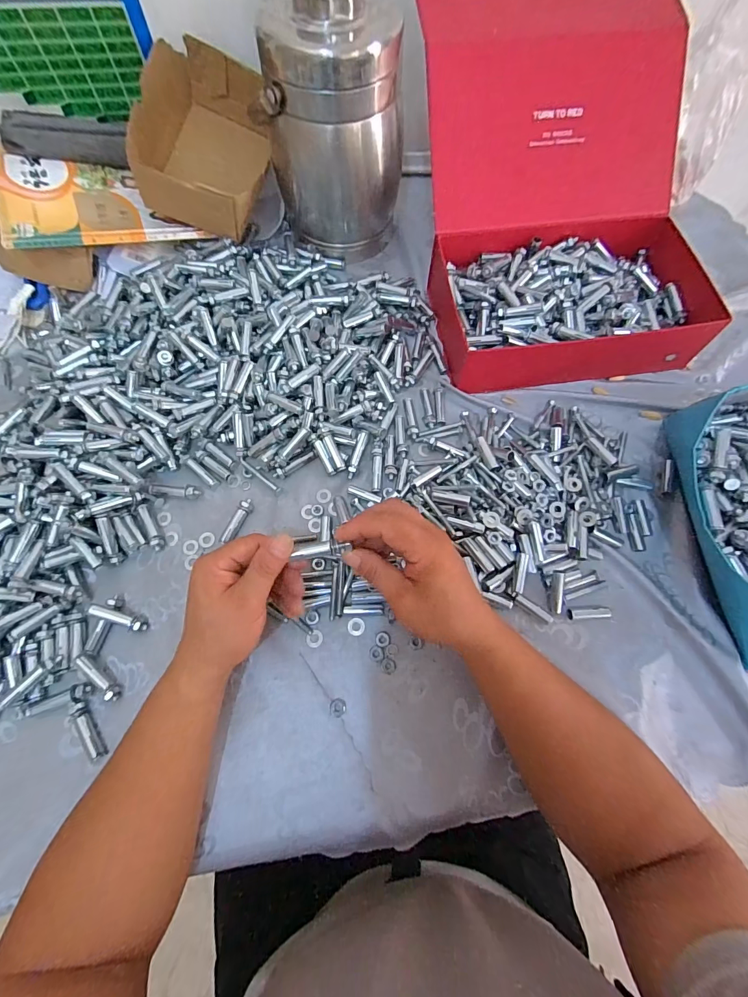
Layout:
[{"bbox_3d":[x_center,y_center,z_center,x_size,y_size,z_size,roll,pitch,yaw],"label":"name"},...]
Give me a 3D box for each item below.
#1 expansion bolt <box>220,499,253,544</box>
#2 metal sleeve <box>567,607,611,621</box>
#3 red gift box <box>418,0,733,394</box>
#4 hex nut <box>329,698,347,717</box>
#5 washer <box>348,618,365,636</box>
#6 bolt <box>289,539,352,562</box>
[{"bbox_3d":[-0.145,0.025,0.426,0.013,0.013,0.052,23,71,8],"label":"expansion bolt"},{"bbox_3d":[0.214,0.113,0.395,0.043,0.013,0.011,-4,69,-2],"label":"metal sleeve"},{"bbox_3d":[0.223,-0.337,0.463,0.299,0.192,0.337,-7,70,-3],"label":"red gift box"},{"bbox_3d":[-0.033,0.191,0.364,0.015,0.004,0.015,25,71,9],"label":"hex nut"},{"bbox_3d":[-0.017,0.126,0.391,0.017,0.004,0.017,0,69,-1],"label":"washer"},{"bbox_3d":[-0.042,0.043,0.330,0.047,0.010,0.012,-7,69,4],"label":"bolt"}]

